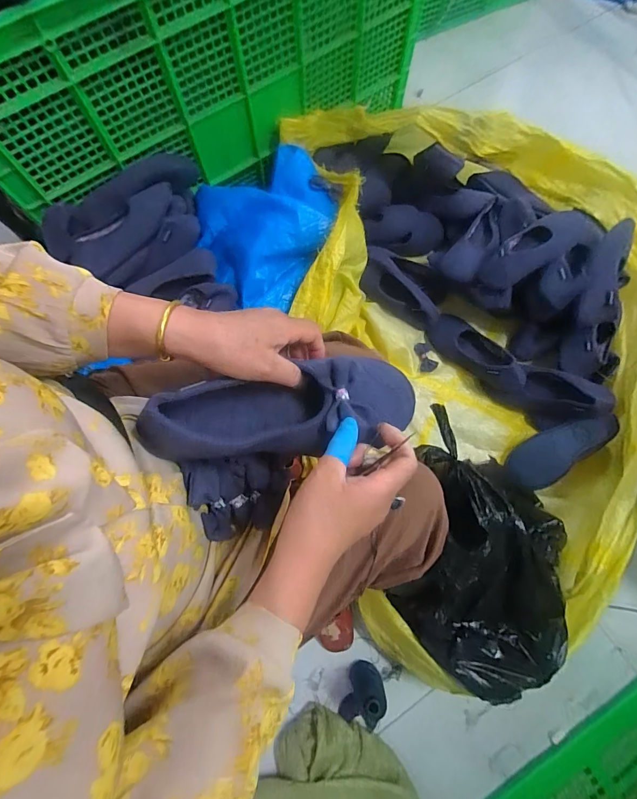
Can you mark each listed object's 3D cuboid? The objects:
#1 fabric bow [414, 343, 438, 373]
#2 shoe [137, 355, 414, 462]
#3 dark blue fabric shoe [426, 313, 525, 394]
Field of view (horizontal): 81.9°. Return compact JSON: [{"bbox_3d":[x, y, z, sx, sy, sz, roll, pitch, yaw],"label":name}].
[{"bbox_3d":[0.264,-0.103,0.899,0.044,0.009,0.073,-12,75,-3],"label":"fabric bow"},{"bbox_3d":[-0.029,0.010,0.335,0.240,0.059,0.078,-8,75,-9],"label":"shoe"},{"bbox_3d":[0.367,-0.112,0.850,0.084,0.083,0.245,-41,66,-9],"label":"dark blue fabric shoe"}]

